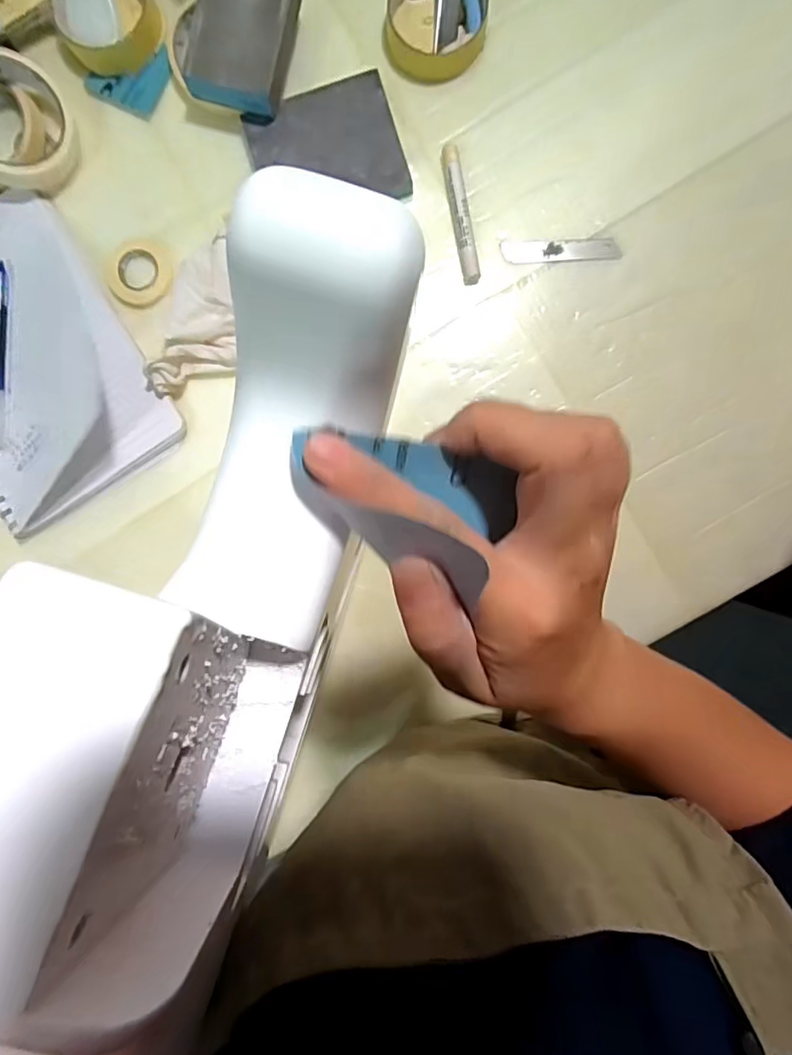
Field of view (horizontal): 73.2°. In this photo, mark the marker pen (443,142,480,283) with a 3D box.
[{"bbox_3d":[0.054,-0.258,0.441,0.016,0.016,0.109,-11,94,1],"label":"marker pen"}]

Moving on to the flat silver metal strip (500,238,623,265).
[{"bbox_3d":[0.140,-0.233,0.450,0.099,0.005,0.017,-1,106,2],"label":"flat silver metal strip"}]

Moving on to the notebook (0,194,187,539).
[{"bbox_3d":[-0.309,-0.135,0.448,0.169,0.020,0.238,-31,93,3],"label":"notebook"}]

